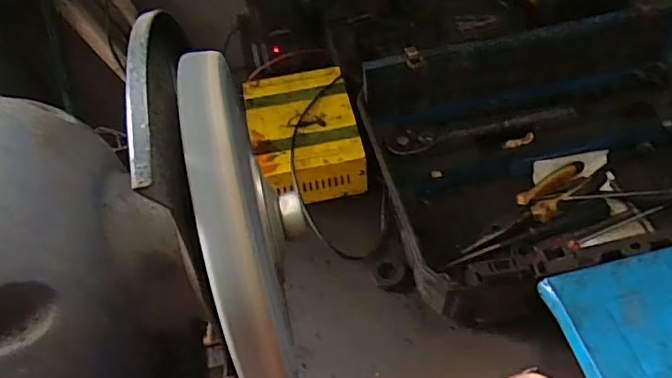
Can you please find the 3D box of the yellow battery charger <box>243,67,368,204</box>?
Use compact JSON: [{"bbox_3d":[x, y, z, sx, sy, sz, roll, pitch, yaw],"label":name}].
[{"bbox_3d":[-0.041,-0.067,0.733,0.135,0.070,0.190,-11,53,-4],"label":"yellow battery charger"}]

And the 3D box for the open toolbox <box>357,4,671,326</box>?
[{"bbox_3d":[0.283,-0.042,0.674,0.459,0.119,0.335,-12,53,-5],"label":"open toolbox"}]

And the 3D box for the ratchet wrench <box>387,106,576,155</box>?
[{"bbox_3d":[0.185,-0.074,0.700,0.244,0.017,0.029,-11,53,-4],"label":"ratchet wrench"}]

